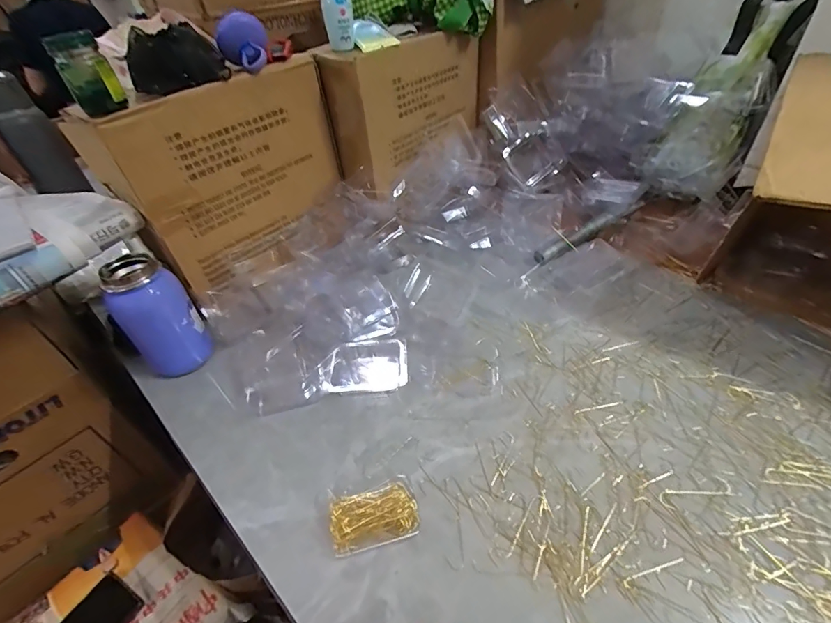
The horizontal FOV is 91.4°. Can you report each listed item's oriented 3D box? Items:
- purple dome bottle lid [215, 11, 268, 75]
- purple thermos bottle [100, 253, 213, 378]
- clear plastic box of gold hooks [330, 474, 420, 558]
[{"bbox_3d":[-0.209,-0.325,0.488,0.055,0.055,0.068,-16,44,-12],"label":"purple dome bottle lid"},{"bbox_3d":[-0.295,0.009,0.465,0.068,0.132,0.066,-2,43,4],"label":"purple thermos bottle"},{"bbox_3d":[-0.035,0.177,0.349,0.072,0.023,0.051,-15,44,-11],"label":"clear plastic box of gold hooks"}]

